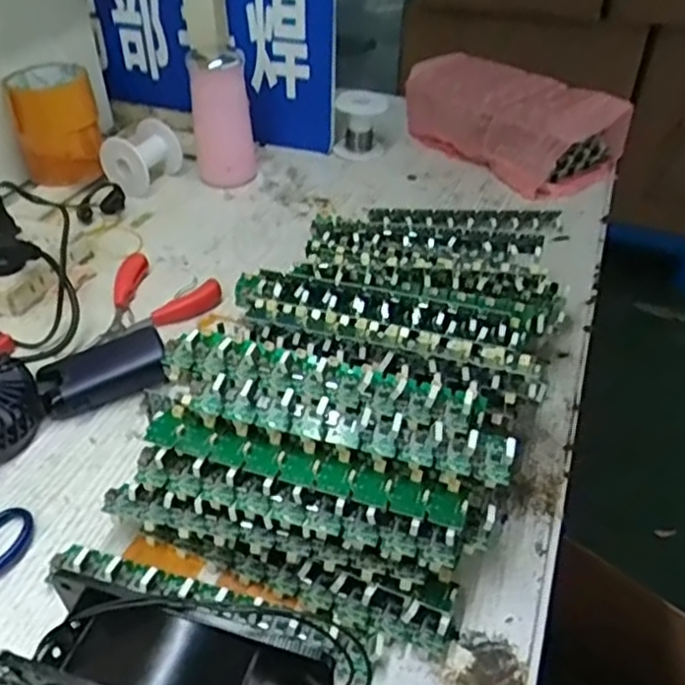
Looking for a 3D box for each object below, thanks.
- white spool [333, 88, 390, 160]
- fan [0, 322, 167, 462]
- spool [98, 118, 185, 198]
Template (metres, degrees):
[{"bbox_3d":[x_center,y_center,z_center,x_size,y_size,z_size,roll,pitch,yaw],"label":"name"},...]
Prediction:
[{"bbox_3d":[0.020,-0.265,0.832,0.060,0.073,0.056,-6,42,-9],"label":"white spool"},{"bbox_3d":[-0.224,0.026,0.500,0.179,0.057,0.085,-26,47,-26],"label":"fan"},{"bbox_3d":[-0.226,-0.204,0.765,0.063,0.063,0.084,13,42,15],"label":"spool"}]

